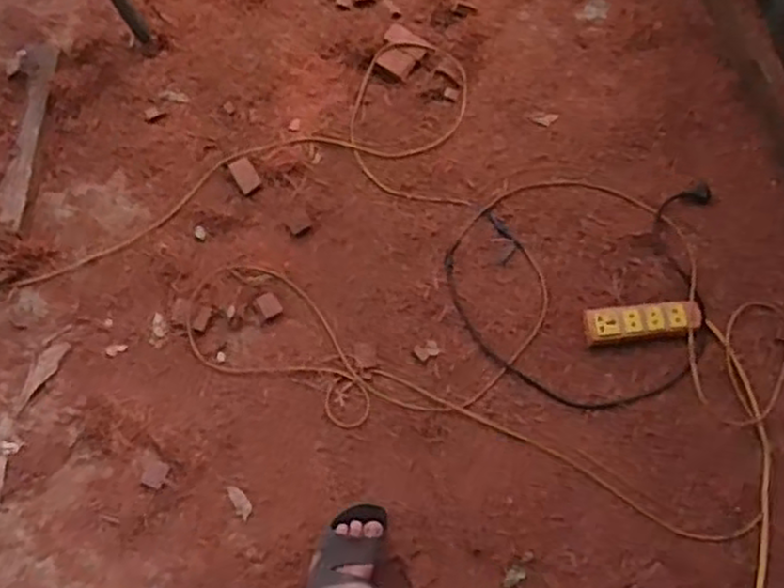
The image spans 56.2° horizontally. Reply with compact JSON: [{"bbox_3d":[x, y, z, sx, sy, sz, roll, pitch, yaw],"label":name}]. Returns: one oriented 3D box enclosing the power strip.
[{"bbox_3d":[0.434,0.048,1.268,0.197,0.028,0.064,-7,67,0],"label":"power strip"}]

